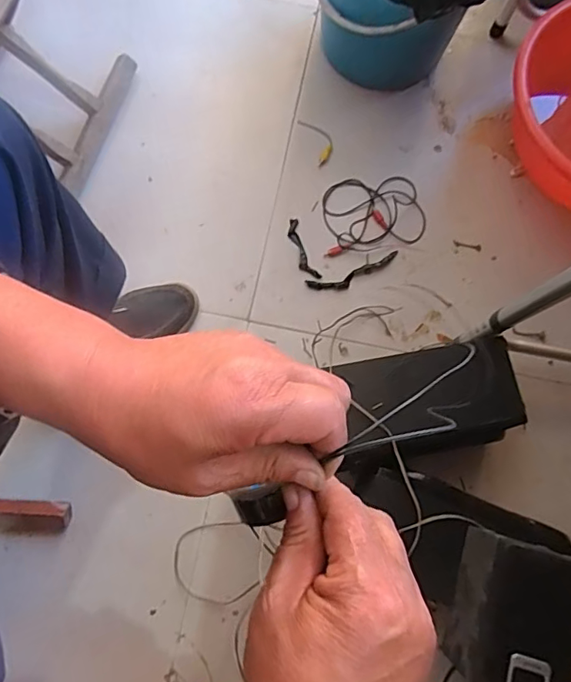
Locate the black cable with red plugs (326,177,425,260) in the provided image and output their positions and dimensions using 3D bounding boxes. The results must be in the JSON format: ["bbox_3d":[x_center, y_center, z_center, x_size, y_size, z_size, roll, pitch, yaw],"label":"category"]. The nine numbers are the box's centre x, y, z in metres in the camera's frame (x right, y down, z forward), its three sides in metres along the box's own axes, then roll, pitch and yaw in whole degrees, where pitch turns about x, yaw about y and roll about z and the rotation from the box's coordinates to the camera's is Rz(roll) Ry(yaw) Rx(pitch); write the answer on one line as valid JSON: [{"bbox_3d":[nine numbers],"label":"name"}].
[{"bbox_3d":[0.140,-0.210,0.845,0.164,0.011,0.125,-9,77,-3],"label":"black cable with red plugs"}]

